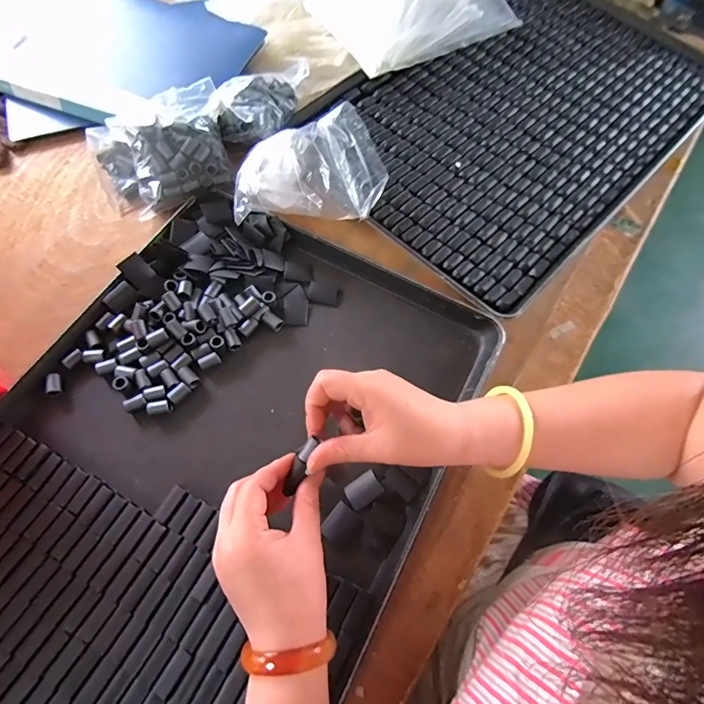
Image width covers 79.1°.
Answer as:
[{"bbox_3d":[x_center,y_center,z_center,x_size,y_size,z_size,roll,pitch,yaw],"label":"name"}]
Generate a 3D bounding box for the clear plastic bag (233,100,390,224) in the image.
[{"bbox_3d":[-0.047,-0.208,0.494,0.171,0.078,0.106,0,66,-2],"label":"clear plastic bag"}]

